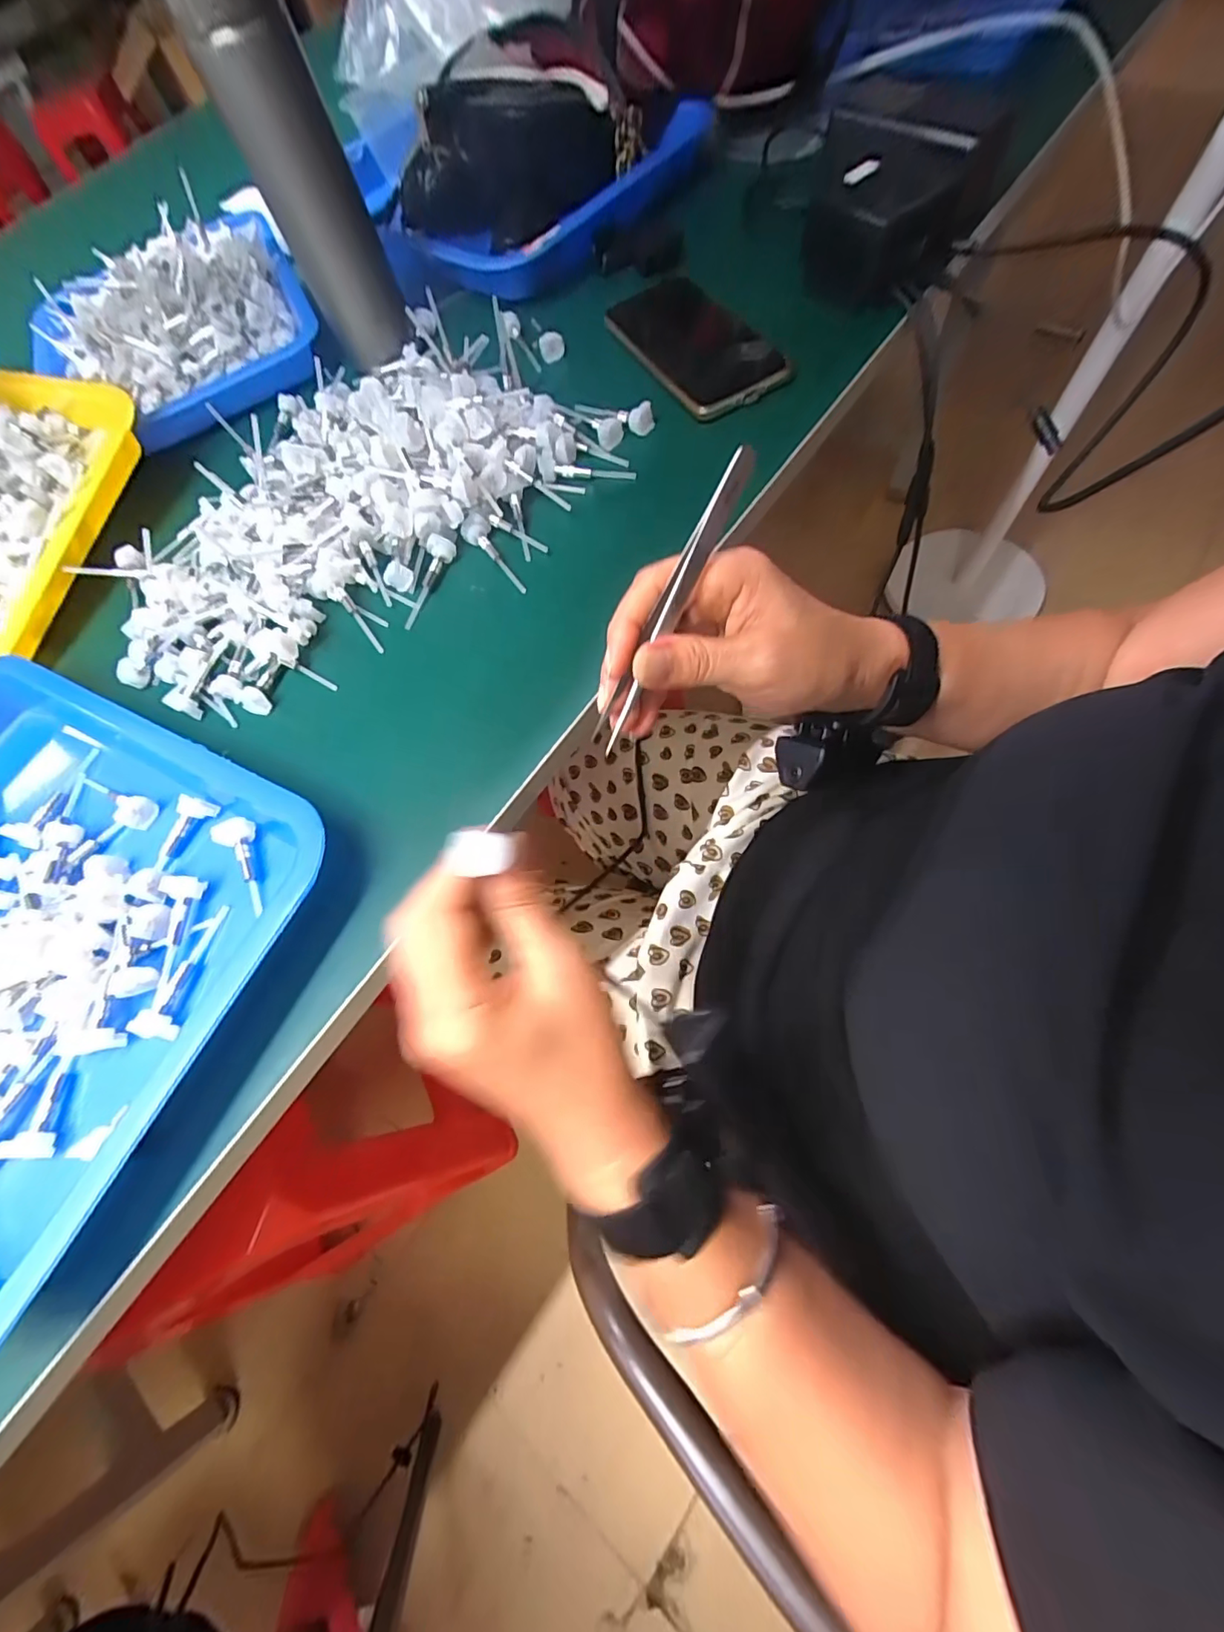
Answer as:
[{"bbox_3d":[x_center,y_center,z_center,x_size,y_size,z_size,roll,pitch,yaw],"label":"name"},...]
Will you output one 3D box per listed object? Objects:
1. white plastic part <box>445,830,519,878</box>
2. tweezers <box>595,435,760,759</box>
[{"bbox_3d":[-0.052,0.015,0.215,0.027,0.008,0.017,3,67,-14],"label":"white plastic part"},{"bbox_3d":[0.024,-0.090,0.234,0.008,0.015,0.130,36,112,13],"label":"tweezers"}]

